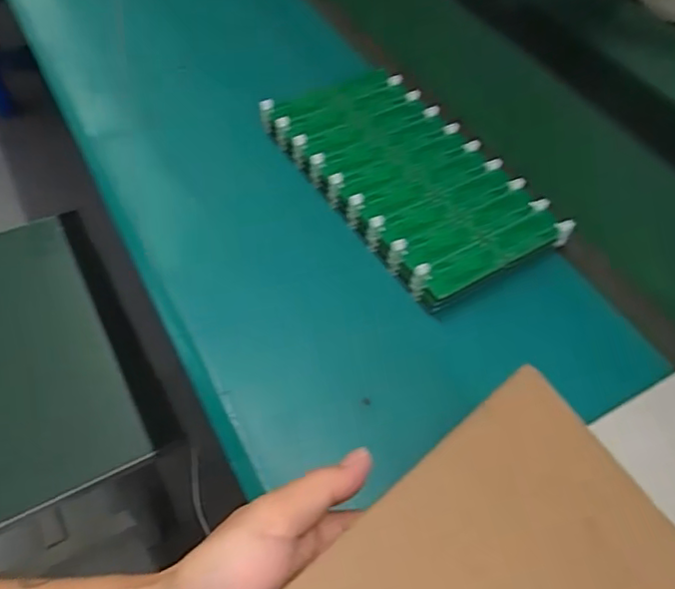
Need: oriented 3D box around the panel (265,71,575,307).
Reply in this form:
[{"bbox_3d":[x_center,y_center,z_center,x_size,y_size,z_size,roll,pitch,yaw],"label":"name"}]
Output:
[{"bbox_3d":[0.059,-0.104,0.517,0.141,0.024,0.254,-27,59,-25],"label":"panel"}]

